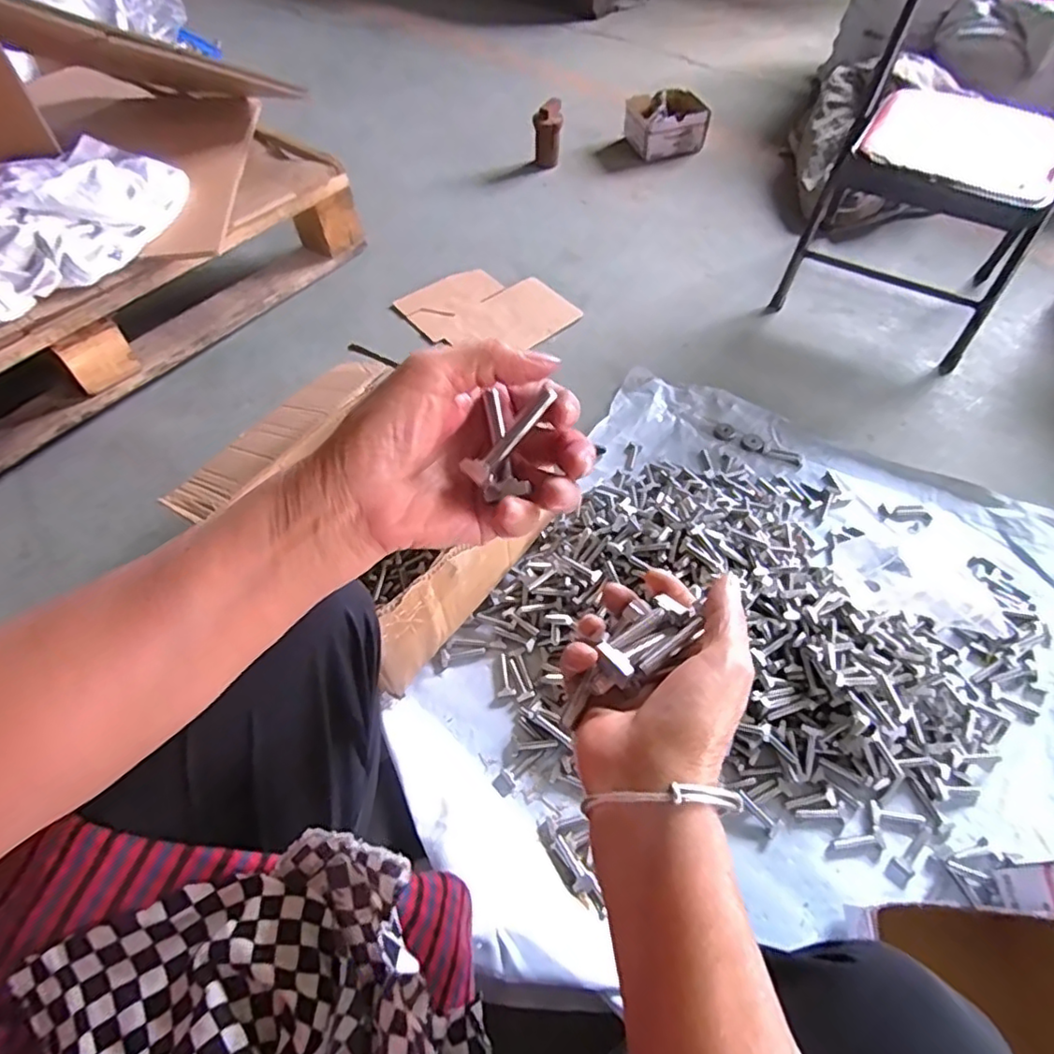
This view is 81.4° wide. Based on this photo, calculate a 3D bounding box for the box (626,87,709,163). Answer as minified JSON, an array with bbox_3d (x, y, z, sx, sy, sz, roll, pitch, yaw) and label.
[{"bbox_3d":[0.327,-0.964,1.469,0.165,0.091,0.169,-16,56,-12],"label":"box"}]

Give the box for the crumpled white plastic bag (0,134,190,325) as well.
[{"bbox_3d":[-0.682,-0.453,0.910,0.222,0.094,0.412,10,56,9],"label":"crumpled white plastic bag"}]

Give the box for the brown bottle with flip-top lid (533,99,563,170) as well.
[{"bbox_3d":[0.047,-0.891,1.392,0.062,0.120,0.046,-4,54,-3],"label":"brown bottle with flip-top lid"}]

